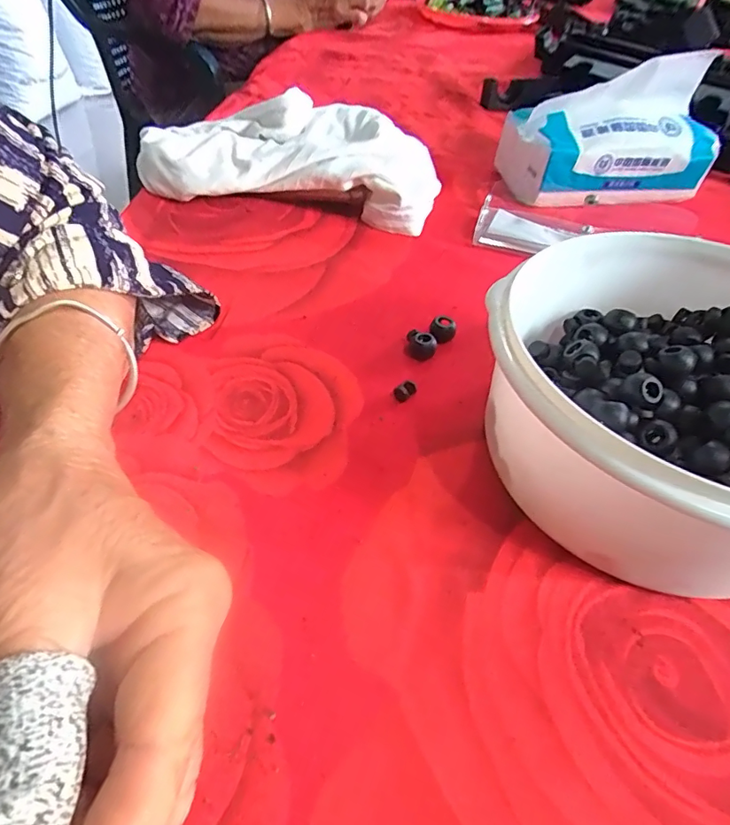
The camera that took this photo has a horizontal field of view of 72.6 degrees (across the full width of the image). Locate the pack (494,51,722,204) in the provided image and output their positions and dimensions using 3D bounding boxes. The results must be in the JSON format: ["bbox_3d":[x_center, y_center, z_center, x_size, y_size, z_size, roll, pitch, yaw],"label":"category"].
[{"bbox_3d":[0.209,-0.241,0.424,0.159,0.095,0.087,-4,47,-9],"label":"pack"}]

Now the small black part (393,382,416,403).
[{"bbox_3d":[0.021,-0.011,0.263,0.012,0.006,0.007,-33,57,-31],"label":"small black part"}]

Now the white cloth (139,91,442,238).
[{"bbox_3d":[-0.058,-0.208,0.406,0.234,0.059,0.101,8,47,3],"label":"white cloth"}]

